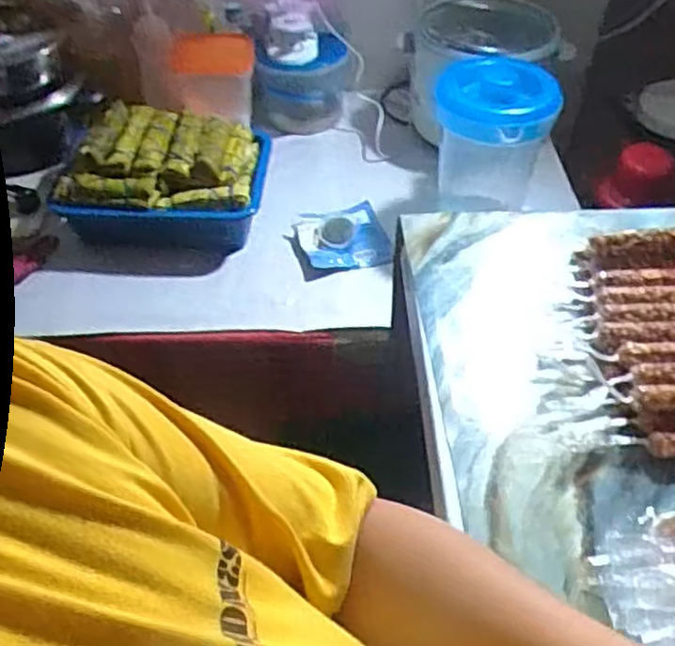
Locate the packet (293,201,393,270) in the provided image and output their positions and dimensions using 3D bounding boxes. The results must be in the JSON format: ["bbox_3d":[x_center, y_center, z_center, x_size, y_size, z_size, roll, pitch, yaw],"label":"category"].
[{"bbox_3d":[0.010,-0.132,1.115,0.134,0.023,0.134,-13,48,-11],"label":"packet"}]

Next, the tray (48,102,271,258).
[{"bbox_3d":[-0.267,-0.223,1.117,0.299,0.153,0.204,1,47,2],"label":"tray"}]

